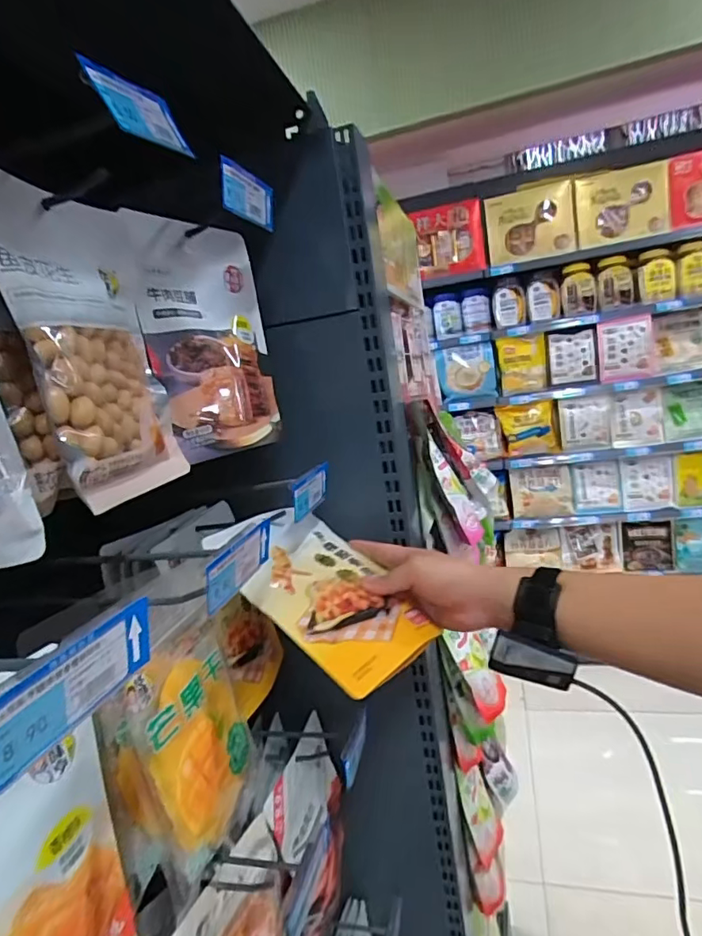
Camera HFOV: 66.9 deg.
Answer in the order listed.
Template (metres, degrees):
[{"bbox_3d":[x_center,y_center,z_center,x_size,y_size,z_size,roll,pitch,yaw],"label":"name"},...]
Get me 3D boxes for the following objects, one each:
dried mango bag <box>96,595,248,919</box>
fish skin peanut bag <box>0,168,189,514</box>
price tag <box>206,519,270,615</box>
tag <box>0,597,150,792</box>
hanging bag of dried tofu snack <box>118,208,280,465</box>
[{"bbox_3d":[-0.137,0.216,0.442,0.051,0.184,0.138,-3,12,24],"label":"dried mango bag"},{"bbox_3d":[-0.185,-0.090,0.394,0.044,0.214,0.154,-8,11,1],"label":"fish skin peanut bag"},{"bbox_3d":[-0.083,0.071,0.407,0.009,0.037,0.095,-4,11,19],"label":"price tag"},{"bbox_3d":[-0.127,0.100,0.249,0.004,0.038,0.097,2,13,15],"label":"tag"},{"bbox_3d":[-0.130,-0.132,0.527,0.043,0.217,0.157,0,13,36],"label":"hanging bag of dried tofu snack"}]

